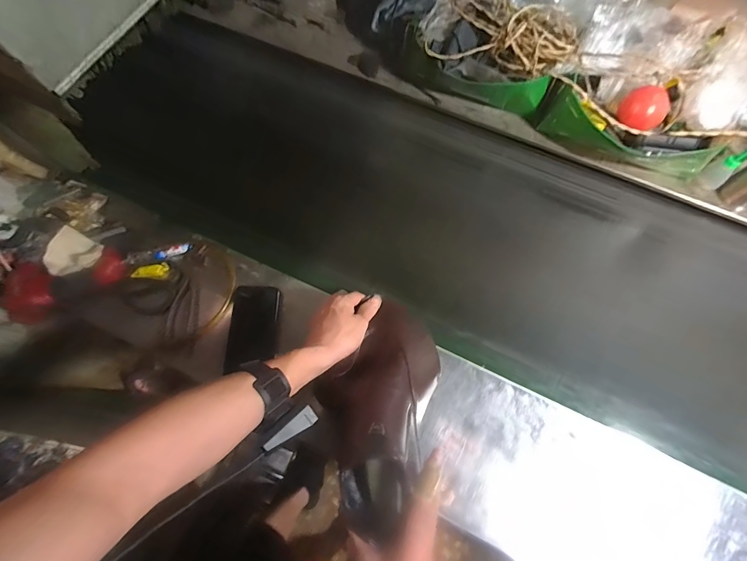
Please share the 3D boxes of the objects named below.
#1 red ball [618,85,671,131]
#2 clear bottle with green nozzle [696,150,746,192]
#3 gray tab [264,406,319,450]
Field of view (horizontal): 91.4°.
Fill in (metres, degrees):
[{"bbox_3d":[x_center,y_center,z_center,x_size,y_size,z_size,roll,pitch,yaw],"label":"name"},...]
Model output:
[{"bbox_3d":[0.506,-0.319,0.687,0.079,0.064,0.073,0,71,1],"label":"red ball"},{"bbox_3d":[0.693,-0.222,0.705,0.037,0.119,0.040,-29,72,-8],"label":"clear bottle with green nozzle"},{"bbox_3d":[-0.094,0.169,0.415,0.064,0.013,0.019,-32,72,-25],"label":"gray tab"}]

